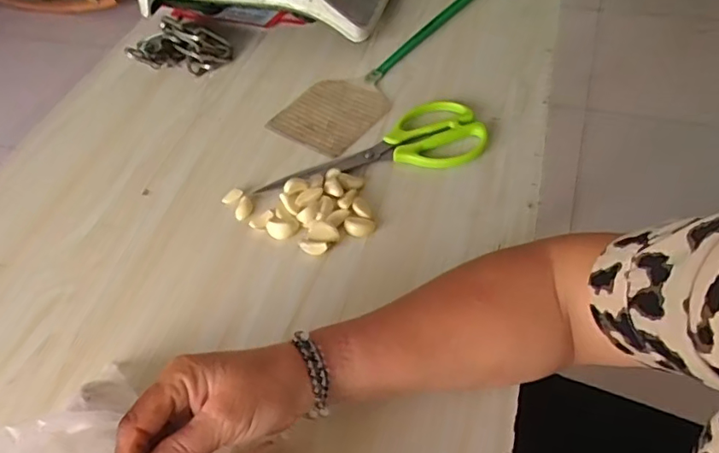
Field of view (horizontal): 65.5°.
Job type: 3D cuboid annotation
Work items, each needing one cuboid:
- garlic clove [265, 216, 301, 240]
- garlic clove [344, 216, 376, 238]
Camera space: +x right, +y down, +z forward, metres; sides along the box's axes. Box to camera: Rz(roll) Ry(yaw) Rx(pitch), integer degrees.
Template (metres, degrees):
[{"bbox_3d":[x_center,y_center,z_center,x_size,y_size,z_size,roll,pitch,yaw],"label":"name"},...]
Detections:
[{"bbox_3d":[-0.074,0.002,0.538,0.031,0.011,0.021,0,50,5],"label":"garlic clove"},{"bbox_3d":[-0.001,-0.001,0.534,0.027,0.009,0.019,15,53,18],"label":"garlic clove"}]

